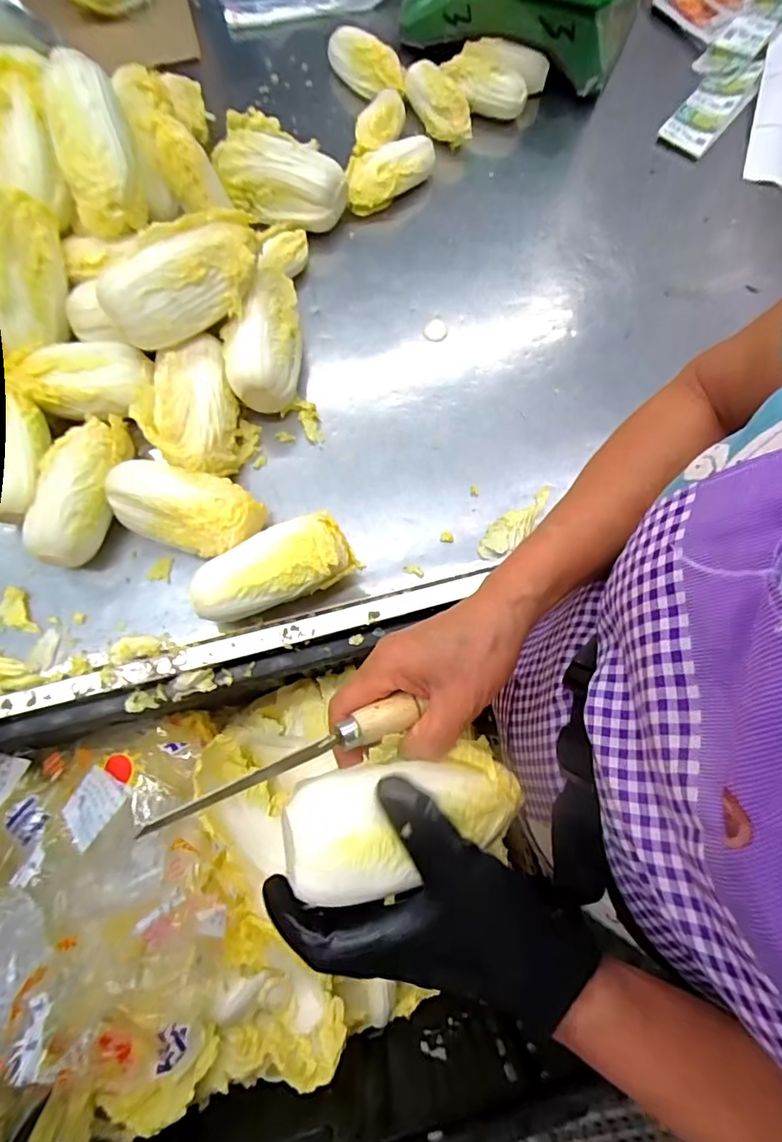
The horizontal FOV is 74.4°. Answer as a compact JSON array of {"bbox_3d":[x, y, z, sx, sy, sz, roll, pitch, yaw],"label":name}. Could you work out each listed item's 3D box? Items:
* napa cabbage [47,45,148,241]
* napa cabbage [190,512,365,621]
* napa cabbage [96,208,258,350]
[{"bbox_3d":[-0.298,-0.426,0.516,0.068,0.056,0.161,-9,102,-2],"label":"napa cabbage"},{"bbox_3d":[-0.103,-0.001,0.463,0.137,0.075,0.067,-19,76,-7],"label":"napa cabbage"},{"bbox_3d":[-0.191,-0.270,0.475,0.148,0.060,0.059,-27,77,-8],"label":"napa cabbage"}]

